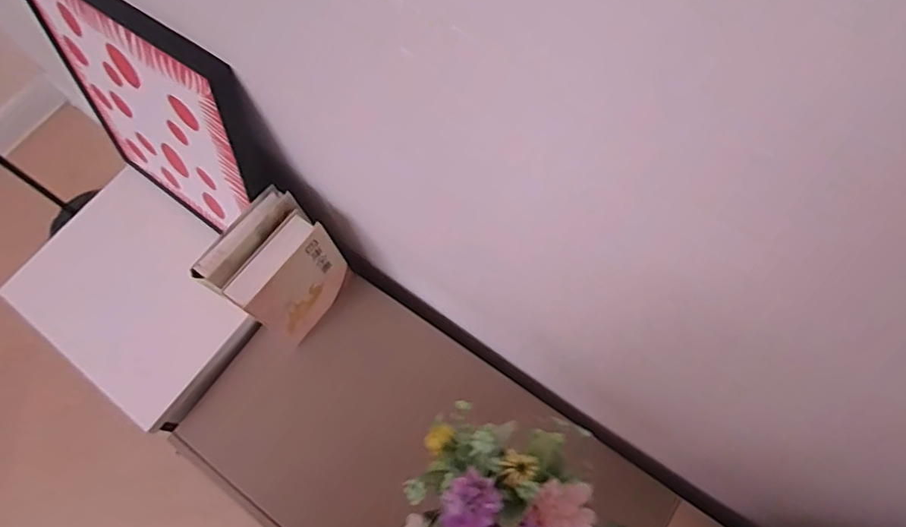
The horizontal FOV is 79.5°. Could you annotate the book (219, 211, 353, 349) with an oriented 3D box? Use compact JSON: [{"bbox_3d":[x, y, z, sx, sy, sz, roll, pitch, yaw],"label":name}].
[{"bbox_3d":[-0.233,0.029,0.809,0.048,0.201,0.148,33,72,15],"label":"book"}]

